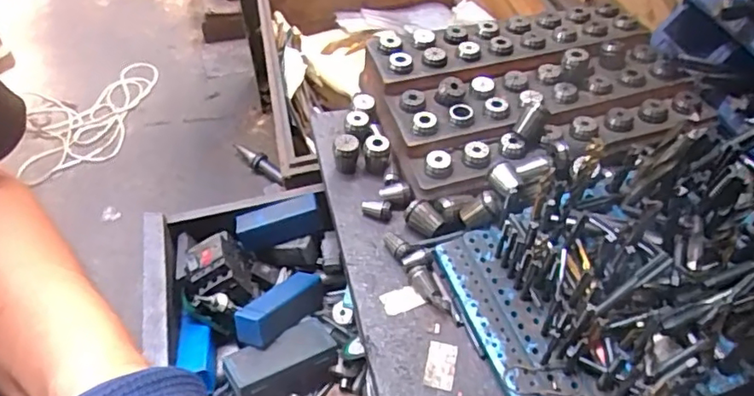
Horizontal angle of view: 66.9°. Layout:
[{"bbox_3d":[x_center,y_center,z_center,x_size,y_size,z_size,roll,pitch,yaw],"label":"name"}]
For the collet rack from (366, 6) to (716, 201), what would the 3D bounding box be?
[{"bbox_3d":[0.196,-0.133,0.709,0.372,0.058,0.244,-9,50,-7],"label":"collet rack"}]

